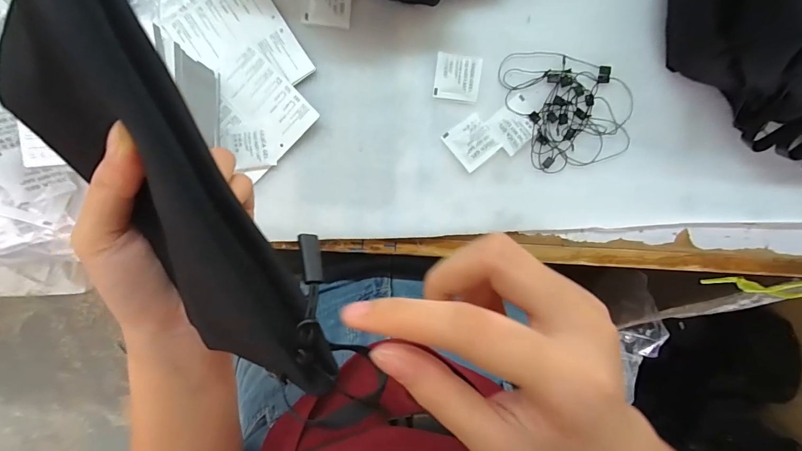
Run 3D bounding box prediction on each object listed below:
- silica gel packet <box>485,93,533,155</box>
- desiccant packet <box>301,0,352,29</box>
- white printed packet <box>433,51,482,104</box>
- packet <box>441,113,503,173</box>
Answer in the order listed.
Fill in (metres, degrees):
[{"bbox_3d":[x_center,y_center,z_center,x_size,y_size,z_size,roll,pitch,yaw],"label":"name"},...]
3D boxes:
[{"bbox_3d":[0.105,-0.093,0.338,0.043,0.004,0.038,-40,95,1],"label":"silica gel packet"},{"bbox_3d":[-0.064,-0.197,0.325,0.040,0.004,0.040,5,94,-2],"label":"desiccant packet"},{"bbox_3d":[0.051,-0.133,0.334,0.040,0.004,0.040,7,94,-2],"label":"white printed packet"},{"bbox_3d":[0.065,-0.076,0.338,0.038,0.004,0.041,-38,95,1],"label":"packet"}]

